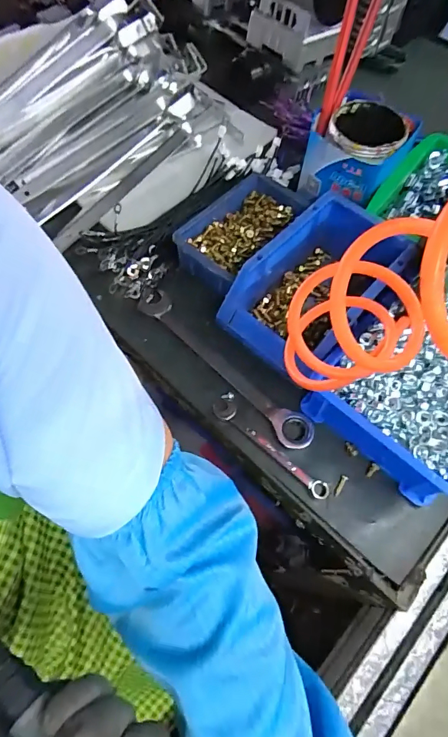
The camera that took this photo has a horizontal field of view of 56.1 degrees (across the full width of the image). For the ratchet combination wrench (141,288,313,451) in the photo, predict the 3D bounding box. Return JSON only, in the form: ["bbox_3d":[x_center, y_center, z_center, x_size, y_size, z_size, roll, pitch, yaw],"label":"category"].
[{"bbox_3d":[-0.001,-0.004,0.426,0.033,0.012,0.224,-41,72,-20],"label":"ratchet combination wrench"}]

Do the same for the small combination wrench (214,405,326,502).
[{"bbox_3d":[0.043,0.073,0.391,0.130,0.004,0.020,38,68,15],"label":"small combination wrench"}]

